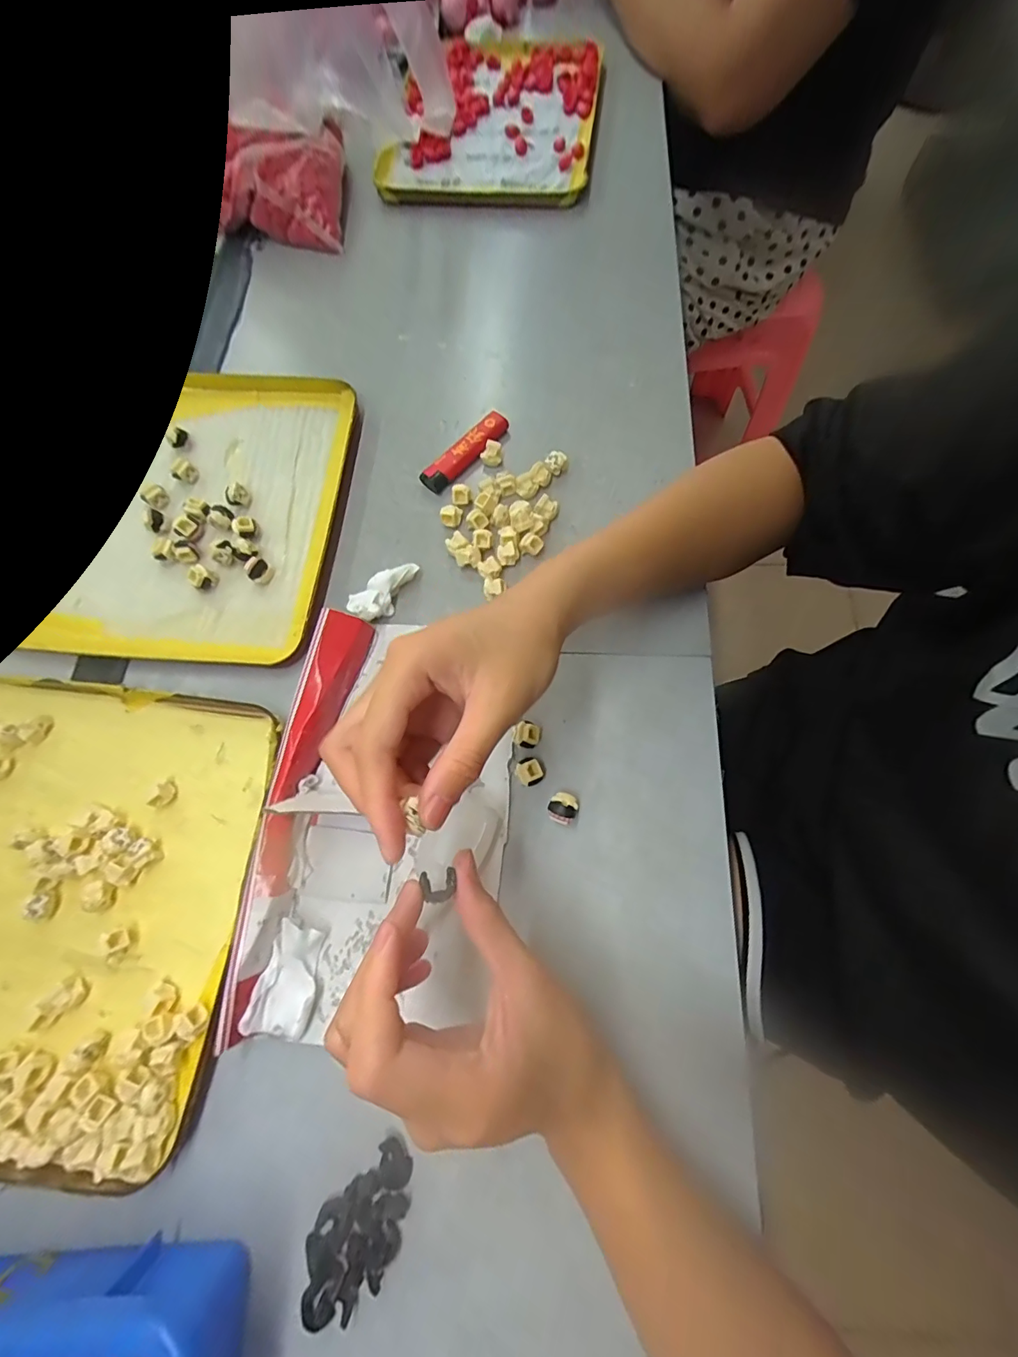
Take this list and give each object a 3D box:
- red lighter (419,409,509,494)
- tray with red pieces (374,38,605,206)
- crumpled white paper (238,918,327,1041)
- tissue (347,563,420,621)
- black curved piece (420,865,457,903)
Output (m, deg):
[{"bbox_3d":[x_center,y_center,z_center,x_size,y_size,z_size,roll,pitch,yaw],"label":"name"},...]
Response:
[{"bbox_3d":[-0.032,-0.168,0.358,0.020,0.019,0.076,43,77,13],"label":"red lighter"},{"bbox_3d":[-0.012,-0.554,0.472,0.192,0.021,0.254,8,73,6],"label":"tray with red pieces"},{"bbox_3d":[-0.115,0.159,0.254,0.030,0.016,0.052,14,74,8],"label":"crumpled white paper"},{"bbox_3d":[-0.083,-0.060,0.324,0.023,0.018,0.053,38,79,13],"label":"tissue"},{"bbox_3d":[-0.029,0.085,0.198,0.012,0.006,0.012,-10,72,-3],"label":"black curved piece"}]

